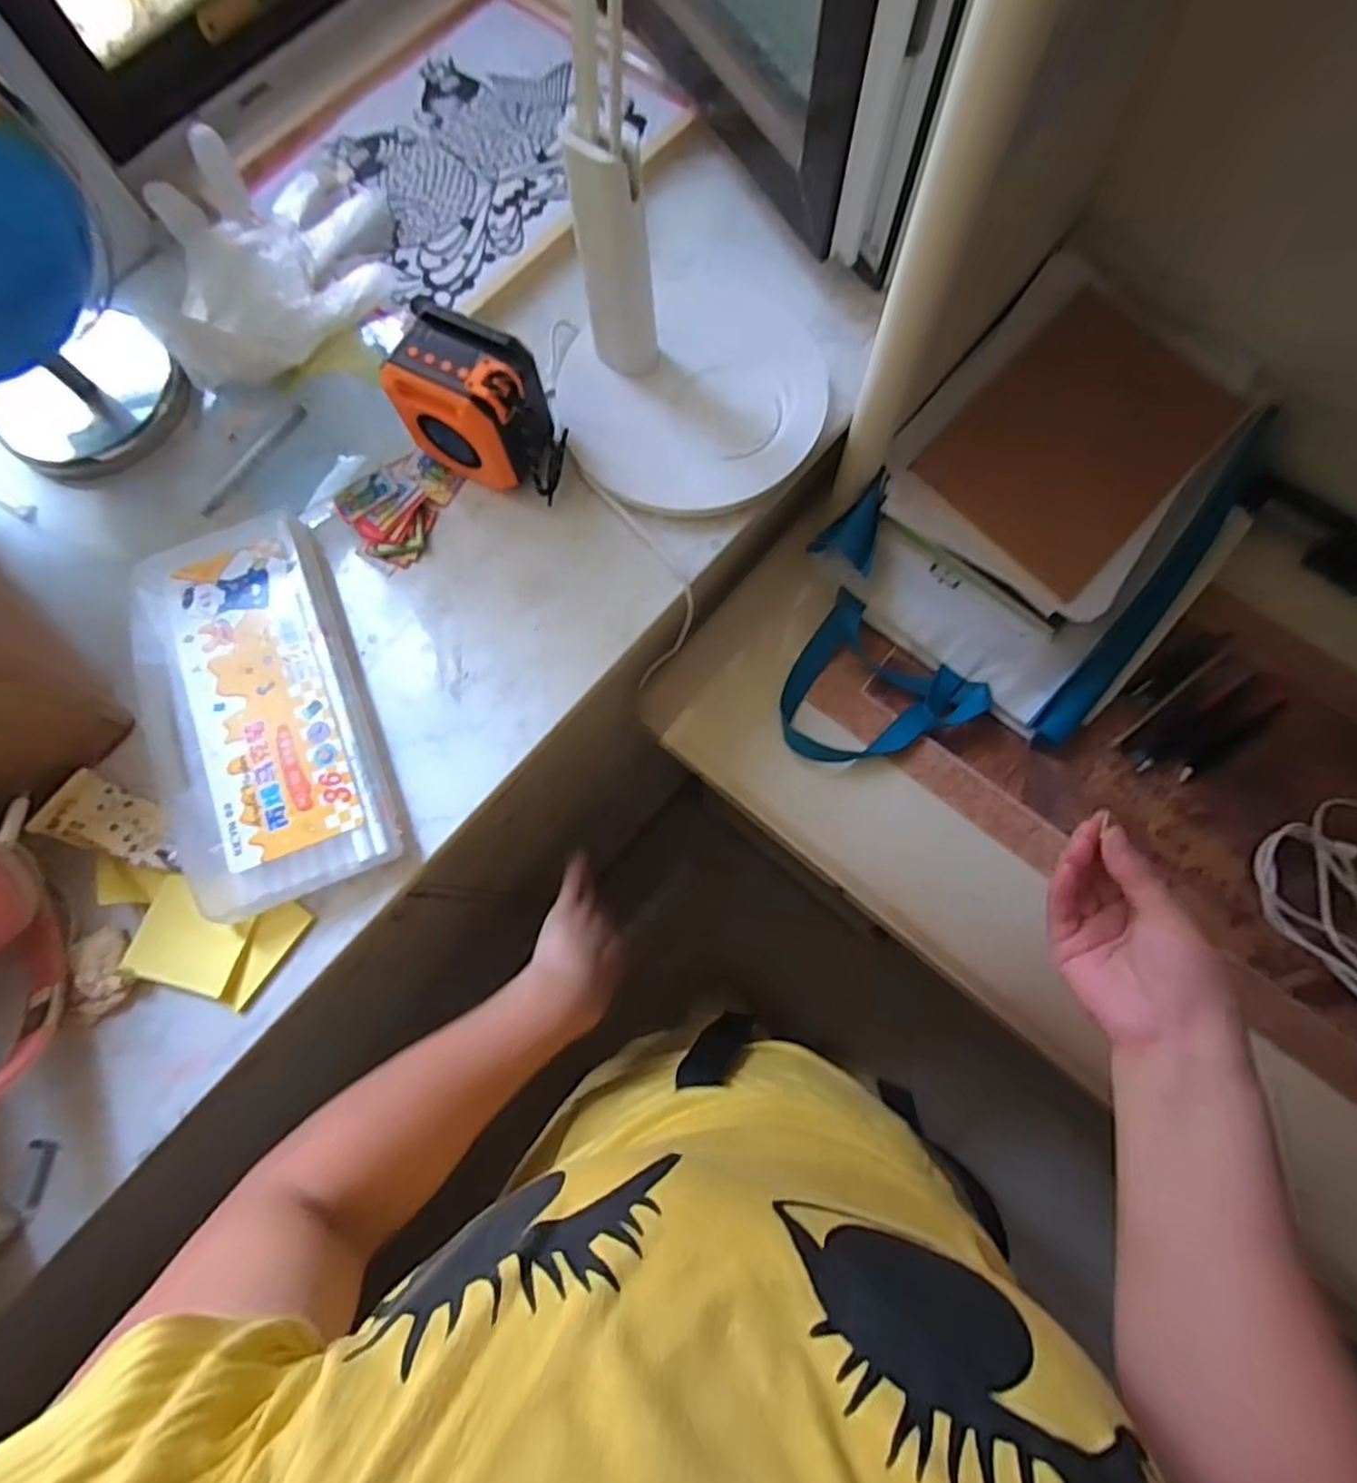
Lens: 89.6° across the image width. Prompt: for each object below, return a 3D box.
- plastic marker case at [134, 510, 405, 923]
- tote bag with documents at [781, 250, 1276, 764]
[{"bbox_3d":[-0.304,-0.026,0.492,0.143,0.031,0.284,-22,76,-4],"label":"plastic marker case"},{"bbox_3d":[0.311,-0.172,0.621,0.290,0.106,0.511,39,80,10],"label":"tote bag with documents"}]

